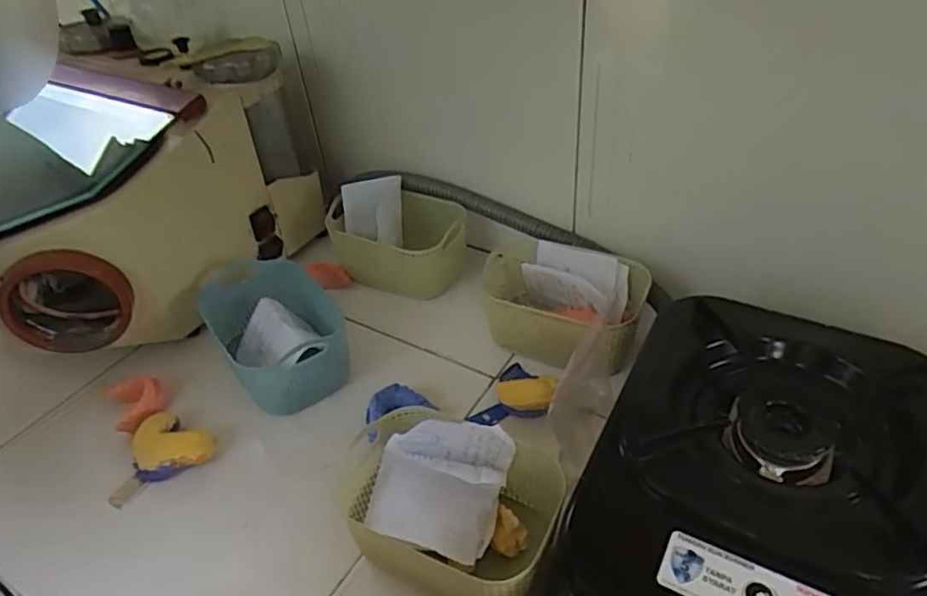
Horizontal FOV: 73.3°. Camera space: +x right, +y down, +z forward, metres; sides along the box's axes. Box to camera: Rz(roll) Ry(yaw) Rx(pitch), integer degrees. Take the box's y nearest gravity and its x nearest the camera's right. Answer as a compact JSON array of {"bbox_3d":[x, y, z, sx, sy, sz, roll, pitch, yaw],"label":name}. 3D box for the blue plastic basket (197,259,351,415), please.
[{"bbox_3d":[-0.202,0.034,0.690,0.125,0.084,0.199,-28,49,-23],"label":"blue plastic basket"}]

